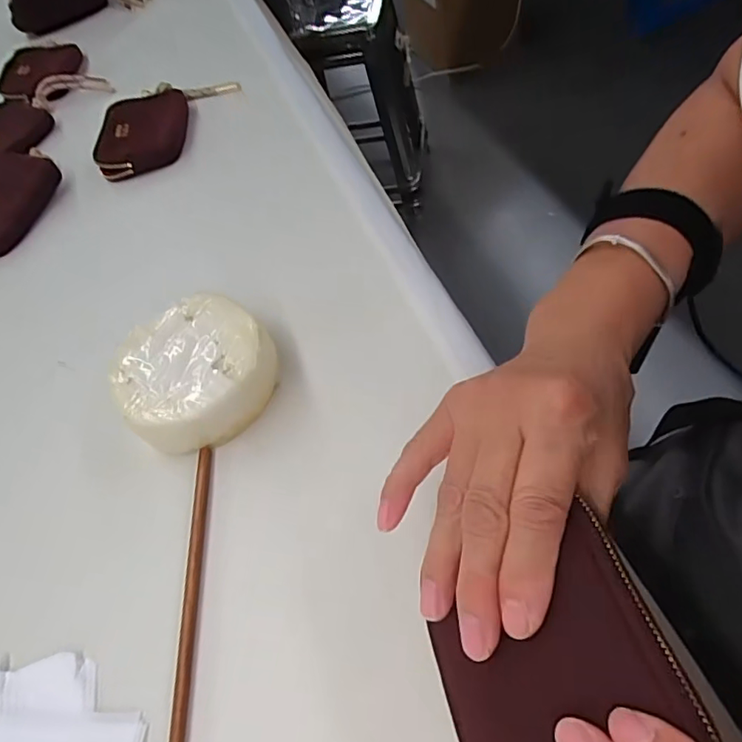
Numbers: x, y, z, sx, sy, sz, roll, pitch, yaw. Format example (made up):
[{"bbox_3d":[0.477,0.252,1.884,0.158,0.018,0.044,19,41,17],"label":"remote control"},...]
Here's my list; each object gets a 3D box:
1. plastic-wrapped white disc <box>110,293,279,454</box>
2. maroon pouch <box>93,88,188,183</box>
[{"bbox_3d":[-0.106,0.002,0.329,0.089,0.040,0.086,-7,55,10],"label":"plastic-wrapped white disc"},{"bbox_3d":[-0.222,-0.237,0.535,0.081,0.021,0.126,-16,54,3],"label":"maroon pouch"}]

